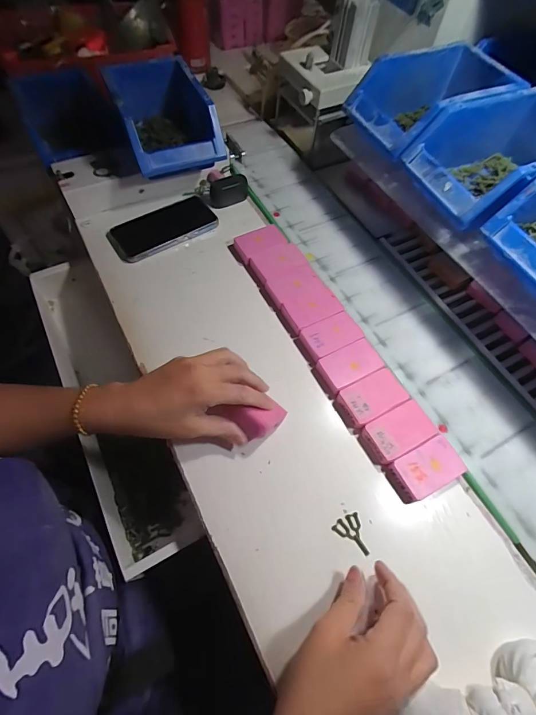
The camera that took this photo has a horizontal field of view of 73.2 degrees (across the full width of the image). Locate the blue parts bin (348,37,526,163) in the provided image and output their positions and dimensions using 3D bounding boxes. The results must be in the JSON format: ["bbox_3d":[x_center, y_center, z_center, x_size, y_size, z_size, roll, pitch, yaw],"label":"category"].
[{"bbox_3d":[0.217,-0.331,0.469,0.201,0.073,0.130,-21,65,-15],"label":"blue parts bin"}]

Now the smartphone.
[{"bbox_3d":[-0.157,-0.194,0.543,0.154,0.018,0.084,-33,58,-18],"label":"smartphone"}]

